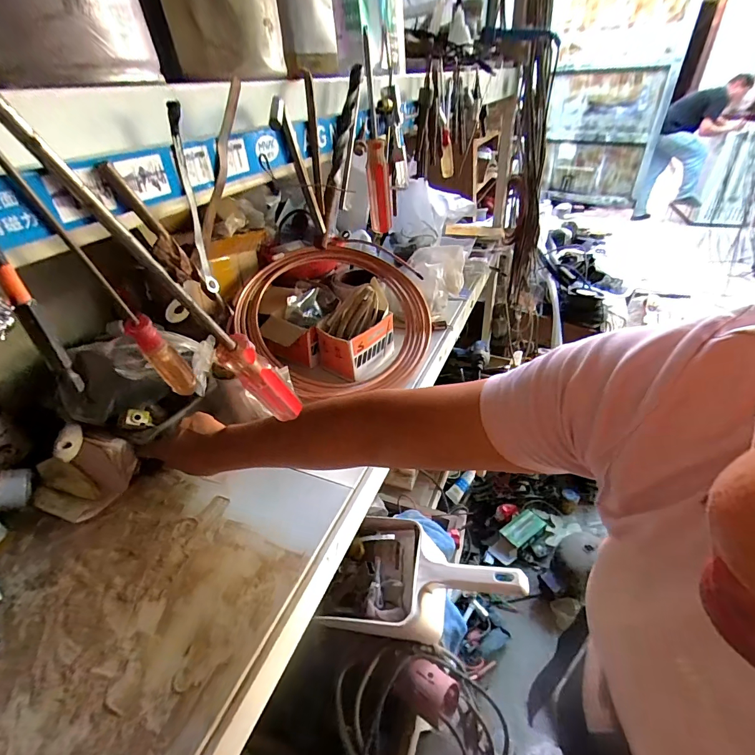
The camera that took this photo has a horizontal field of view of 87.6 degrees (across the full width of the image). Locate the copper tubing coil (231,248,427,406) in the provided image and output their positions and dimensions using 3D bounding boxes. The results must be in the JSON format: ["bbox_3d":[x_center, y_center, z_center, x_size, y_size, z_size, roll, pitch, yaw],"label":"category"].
[{"bbox_3d":[-0.076,-0.091,0.733,0.334,0.076,0.334,5,63,-11],"label":"copper tubing coil"}]

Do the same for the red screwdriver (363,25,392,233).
[{"bbox_3d":[0.000,-0.195,0.335,0.020,0.143,0.027,-2,37,1],"label":"red screwdriver"}]

